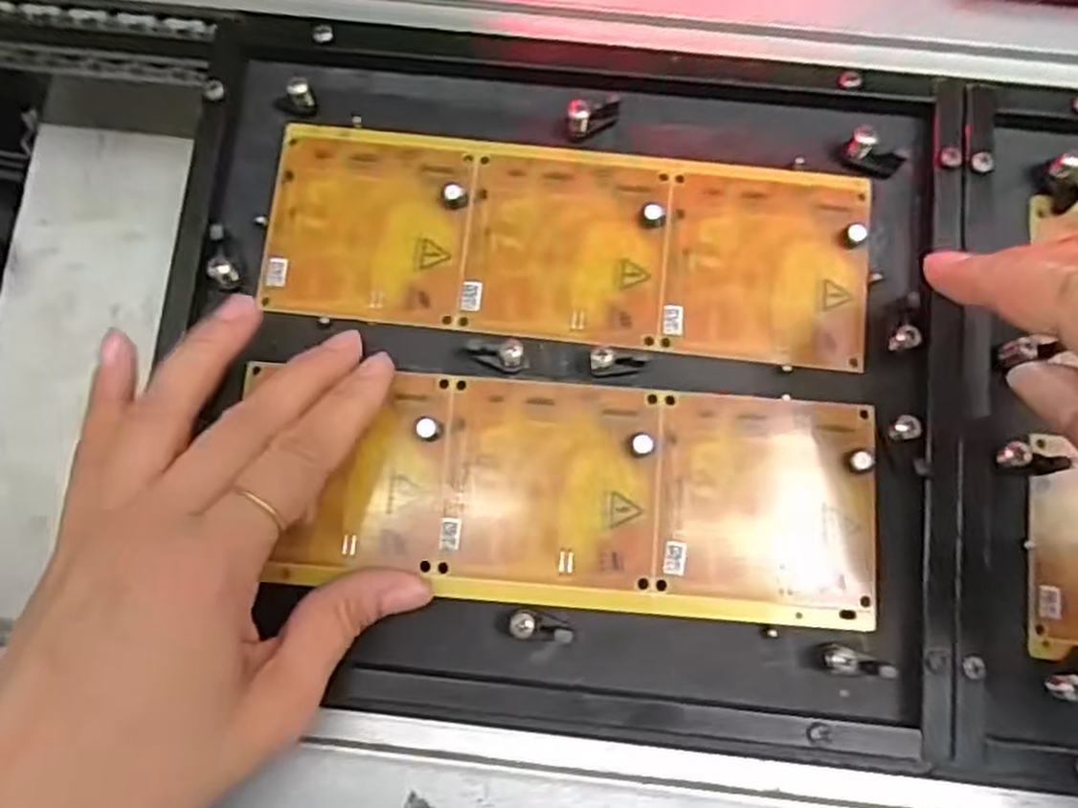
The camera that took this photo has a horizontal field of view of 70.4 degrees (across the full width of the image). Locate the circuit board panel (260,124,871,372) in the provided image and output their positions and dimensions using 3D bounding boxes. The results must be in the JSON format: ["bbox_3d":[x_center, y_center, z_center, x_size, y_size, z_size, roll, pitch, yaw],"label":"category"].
[{"bbox_3d":[0.010,-0.057,0.271,0.209,0.004,0.069,6,82,1],"label":"circuit board panel"}]

